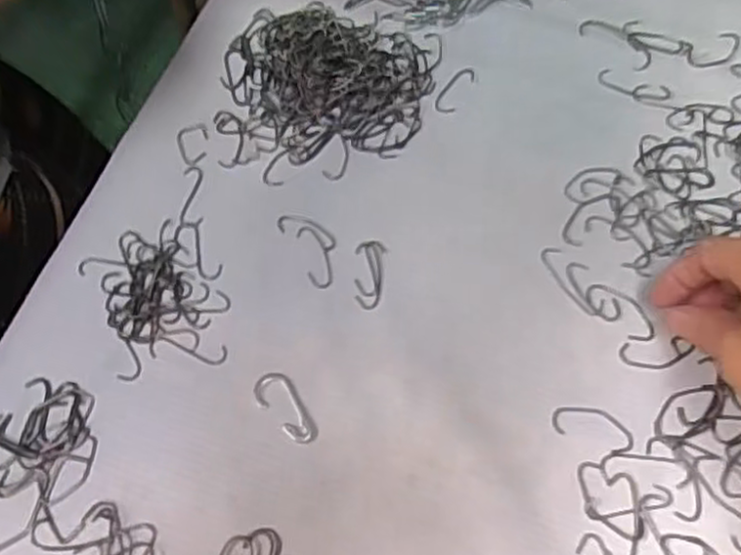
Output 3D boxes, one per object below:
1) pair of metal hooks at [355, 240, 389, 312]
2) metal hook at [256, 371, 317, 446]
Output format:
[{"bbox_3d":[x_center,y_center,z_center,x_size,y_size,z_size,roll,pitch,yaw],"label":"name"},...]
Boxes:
[{"bbox_3d":[-0.001,-0.002,0.374,0.015,0.004,0.038,8,66,5],"label":"pair of metal hooks"},{"bbox_3d":[-0.040,0.061,0.342,0.017,0.004,0.039,-31,68,-12],"label":"metal hook"}]

